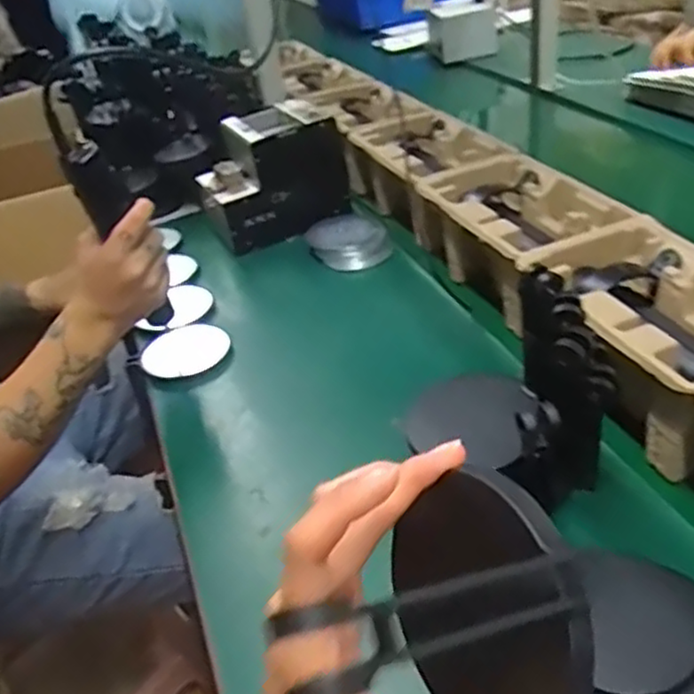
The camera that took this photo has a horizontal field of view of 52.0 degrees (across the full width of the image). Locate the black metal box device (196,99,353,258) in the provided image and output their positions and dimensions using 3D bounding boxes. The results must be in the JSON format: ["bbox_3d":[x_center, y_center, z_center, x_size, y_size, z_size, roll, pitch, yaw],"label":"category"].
[{"bbox_3d":[-0.109,-0.237,0.979,0.187,0.136,0.130,-28,44,-25],"label":"black metal box device"}]

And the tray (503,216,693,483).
[{"bbox_3d":[0.262,-0.013,0.604,0.150,0.096,0.246,-20,41,-17],"label":"tray"}]

